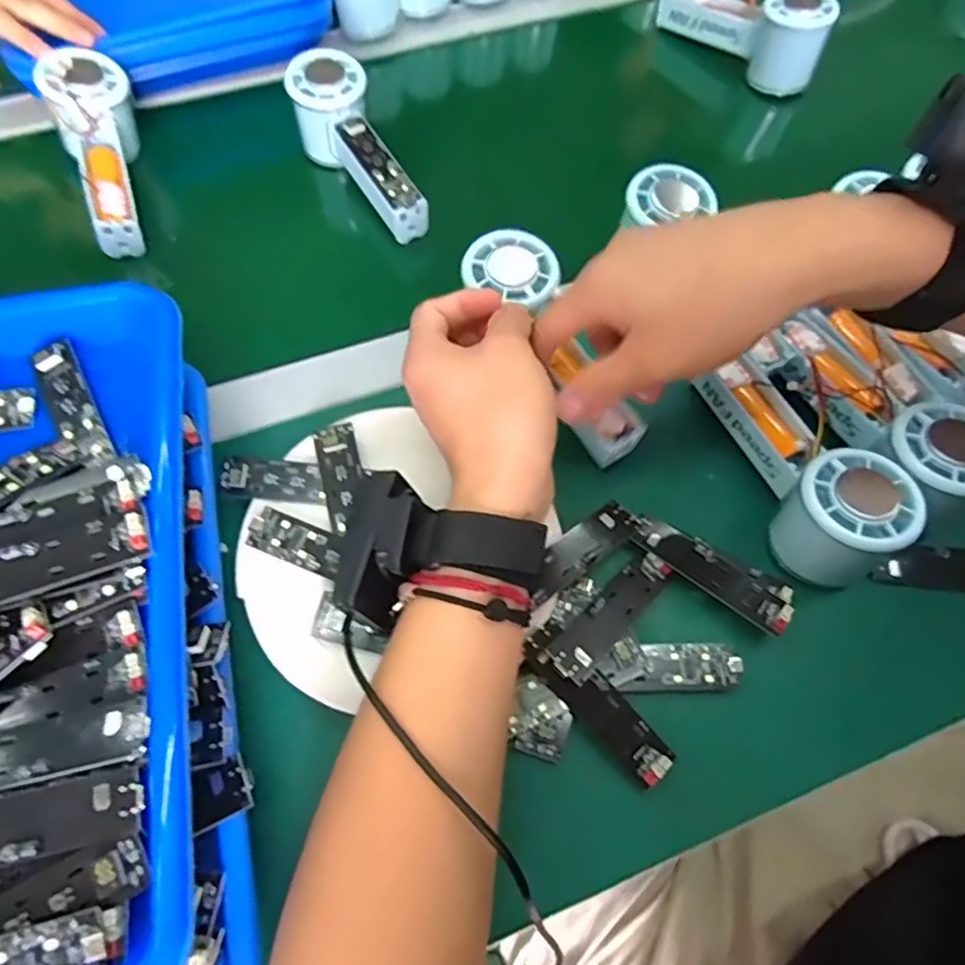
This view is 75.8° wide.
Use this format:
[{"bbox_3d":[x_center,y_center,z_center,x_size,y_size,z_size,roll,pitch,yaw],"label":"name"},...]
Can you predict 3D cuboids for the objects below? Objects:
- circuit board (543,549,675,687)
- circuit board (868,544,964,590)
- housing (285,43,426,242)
[{"bbox_3d":[0.068,0.068,0.325,0.023,0.009,0.089,42,55,16],"label":"circuit board"},{"bbox_3d":[0.268,0.047,0.348,0.089,0.009,0.025,7,65,2],"label":"circuit board"},{"bbox_3d":[-0.089,-0.245,0.467,0.051,0.054,0.148,-34,84,-18],"label":"housing"}]

